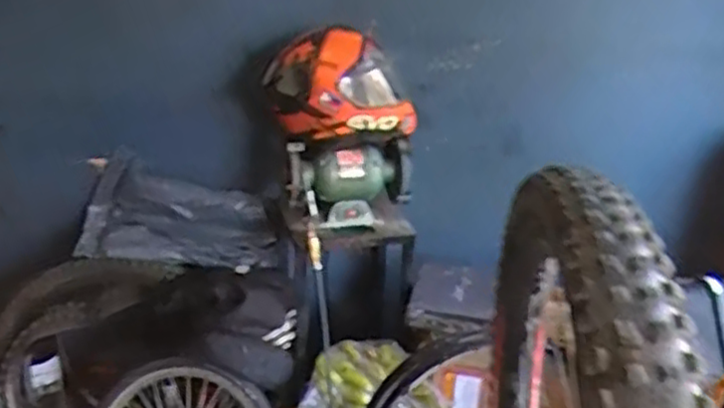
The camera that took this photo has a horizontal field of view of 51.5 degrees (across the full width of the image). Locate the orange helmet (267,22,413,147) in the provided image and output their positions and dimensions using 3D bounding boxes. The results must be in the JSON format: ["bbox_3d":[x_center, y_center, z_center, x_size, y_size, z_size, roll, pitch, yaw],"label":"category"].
[{"bbox_3d":[-0.044,-0.294,1.772,0.343,0.251,0.269,-3,24,-13],"label":"orange helmet"}]

